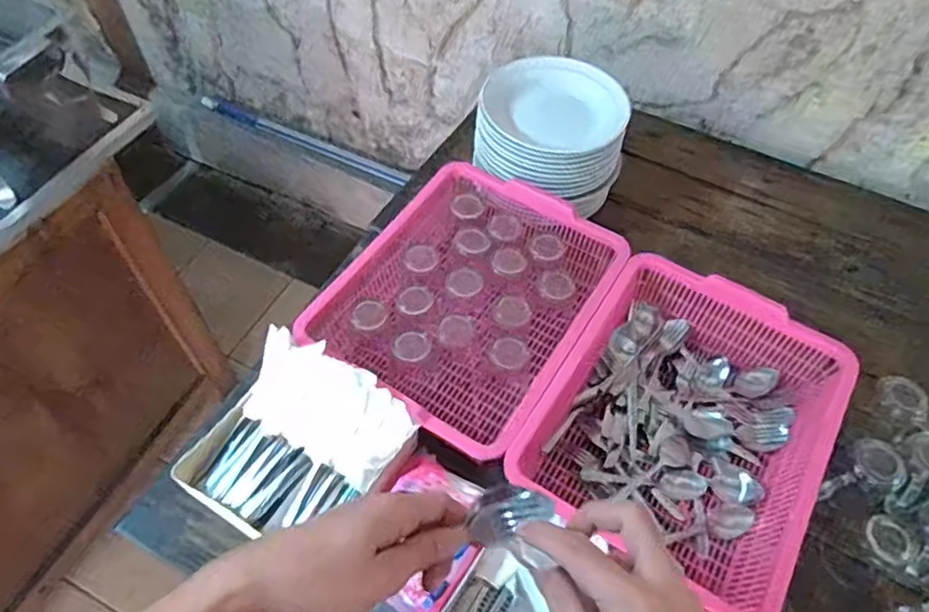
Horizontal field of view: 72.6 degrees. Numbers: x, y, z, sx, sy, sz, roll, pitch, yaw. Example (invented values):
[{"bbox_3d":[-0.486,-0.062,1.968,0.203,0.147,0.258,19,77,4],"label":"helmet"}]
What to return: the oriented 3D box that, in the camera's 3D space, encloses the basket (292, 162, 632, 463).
[{"bbox_3d":[0.011,0.000,0.876,0.302,0.111,0.386,29,59,16],"label":"basket"}]

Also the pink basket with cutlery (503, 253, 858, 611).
[{"bbox_3d":[0.269,0.147,0.795,0.304,0.127,0.367,29,58,16],"label":"pink basket with cutlery"}]

